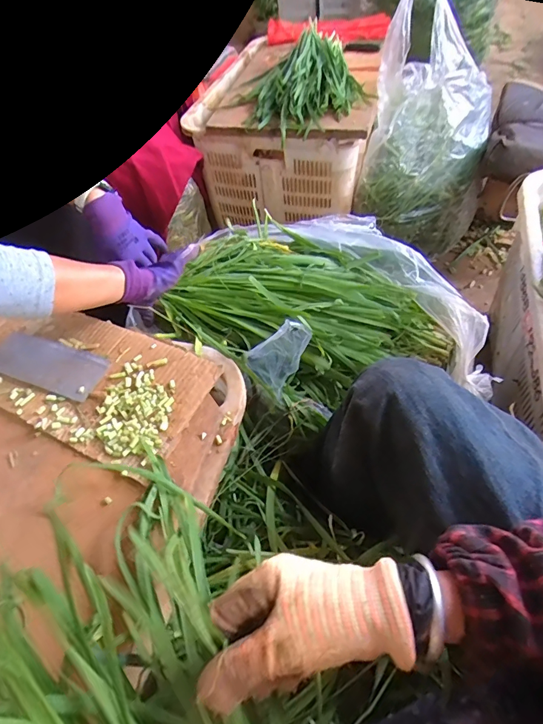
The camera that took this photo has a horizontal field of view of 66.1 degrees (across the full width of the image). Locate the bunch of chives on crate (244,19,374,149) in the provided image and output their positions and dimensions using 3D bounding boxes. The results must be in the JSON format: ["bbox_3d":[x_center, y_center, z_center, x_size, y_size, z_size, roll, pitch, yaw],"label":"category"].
[{"bbox_3d":[0.086,-0.651,0.953,0.252,0.069,0.390,-1,54,5],"label":"bunch of chives on crate"}]

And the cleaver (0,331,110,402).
[{"bbox_3d":[-0.343,-0.012,0.572,0.258,0.016,0.069,16,57,16],"label":"cleaver"}]

